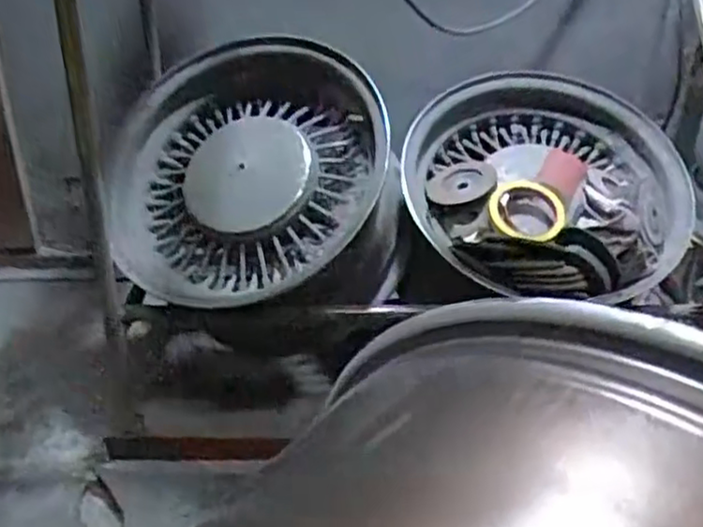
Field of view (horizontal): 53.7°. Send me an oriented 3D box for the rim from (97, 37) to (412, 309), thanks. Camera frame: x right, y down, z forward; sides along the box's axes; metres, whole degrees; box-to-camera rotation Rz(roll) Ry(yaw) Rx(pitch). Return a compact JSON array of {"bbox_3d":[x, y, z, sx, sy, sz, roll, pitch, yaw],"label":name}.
[{"bbox_3d":[-0.126,-0.110,0.934,0.364,0.151,0.348,-3,74,12],"label":"rim"}]

